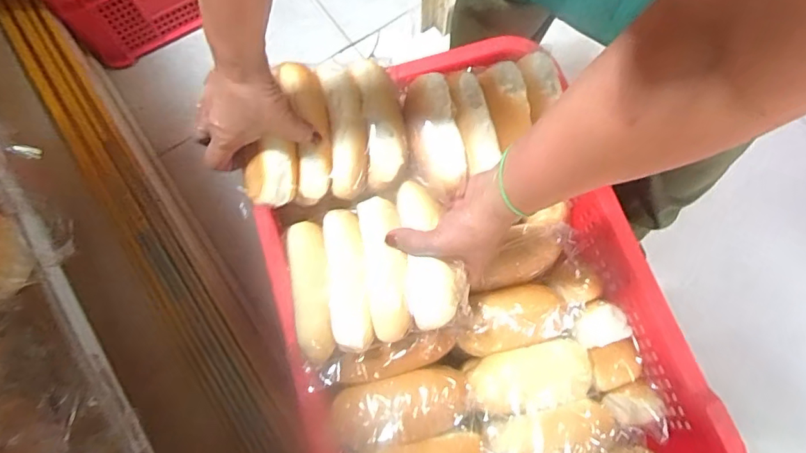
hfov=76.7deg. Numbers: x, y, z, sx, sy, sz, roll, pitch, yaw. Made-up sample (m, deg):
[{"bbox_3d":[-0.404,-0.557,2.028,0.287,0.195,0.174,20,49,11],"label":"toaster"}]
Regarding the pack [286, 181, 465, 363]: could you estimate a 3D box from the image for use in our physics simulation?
[{"bbox_3d":[-0.032,0.038,0.473,0.153,0.033,0.137,-16,75,-3],"label":"pack"}]

